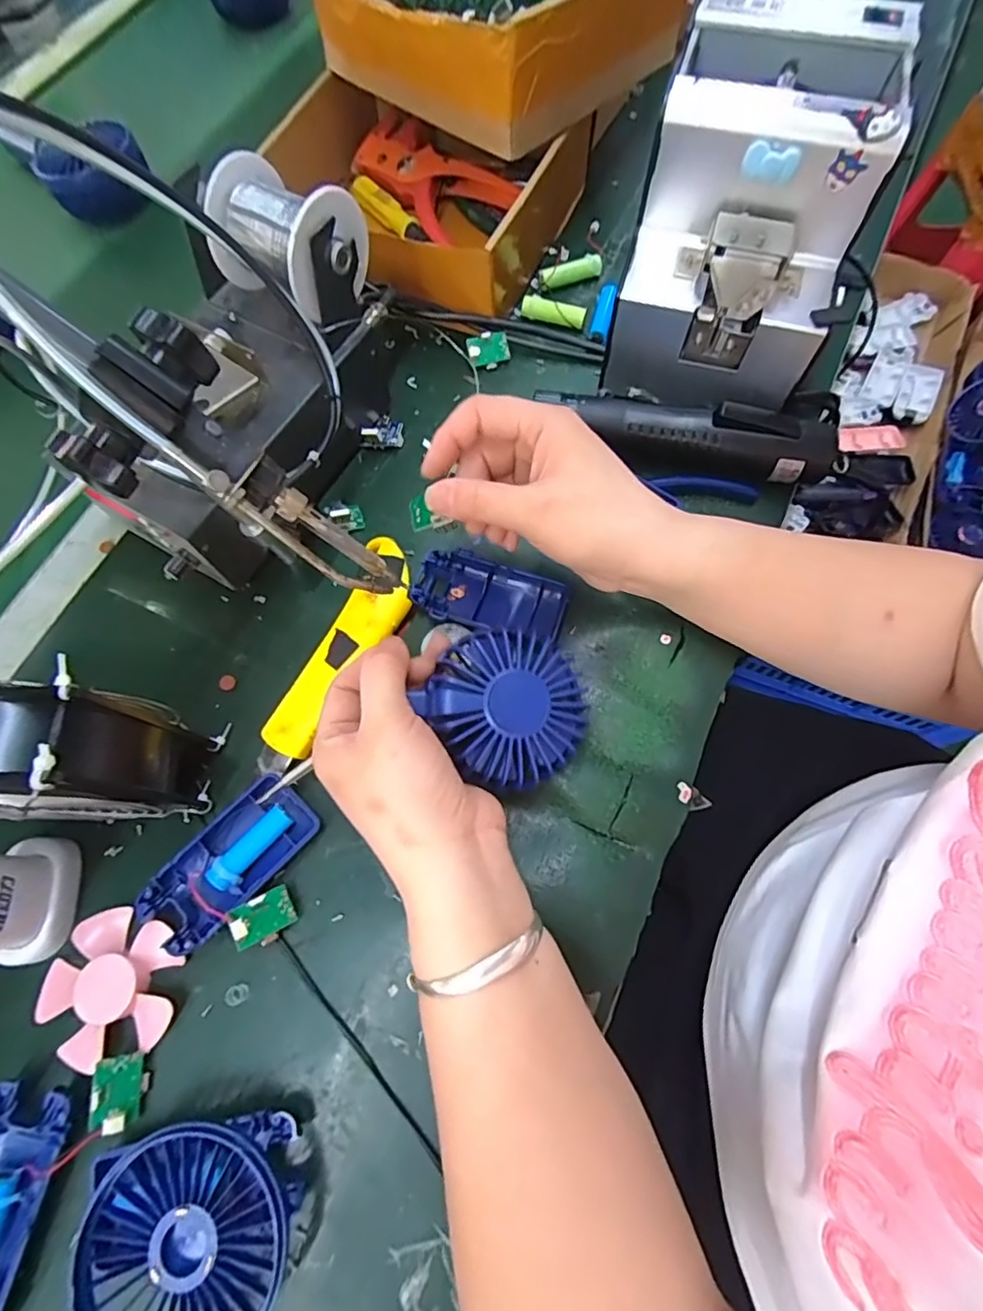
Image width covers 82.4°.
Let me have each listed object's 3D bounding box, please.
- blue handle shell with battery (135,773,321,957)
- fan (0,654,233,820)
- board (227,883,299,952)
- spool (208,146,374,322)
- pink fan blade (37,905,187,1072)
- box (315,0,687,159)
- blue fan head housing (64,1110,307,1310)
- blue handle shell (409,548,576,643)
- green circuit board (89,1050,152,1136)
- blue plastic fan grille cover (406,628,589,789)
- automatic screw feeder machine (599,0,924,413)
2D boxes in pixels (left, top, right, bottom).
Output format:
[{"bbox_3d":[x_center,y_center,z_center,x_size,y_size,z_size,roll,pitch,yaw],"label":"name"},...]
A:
[{"bbox_3d":[-0.141,0.111,0.305,0.046,0.022,0.091,40,77,14],"label":"blue handle shell with battery"},{"bbox_3d":[-0.218,0.051,0.277,0.111,0.116,0.047,-2,70,1],"label":"fan"},{"bbox_3d":[-0.118,0.137,0.293,0.031,0.004,0.024,-18,80,-39],"label":"board"},{"bbox_3d":[-0.117,-0.237,0.318,0.081,0.050,0.064,26,73,12],"label":"spool"},{"bbox_3d":[-0.197,0.170,0.291,0.065,0.013,0.068,-1,71,2],"label":"pink fan blade"},{"bbox_3d":[0.012,-0.481,0.409,0.199,0.063,0.230,38,76,15],"label":"box"},{"bbox_3d":[-0.132,0.255,0.248,0.092,0.029,0.083,-11,70,-2],"label":"blue fan head housing"},{"bbox_3d":[-0.001,-0.037,0.356,0.094,0.015,0.047,20,72,9],"label":"blue handle shell"},{"bbox_3d":[-0.179,0.211,0.271,0.024,0.004,0.030,14,60,-32],"label":"green circuit board"},{"bbox_3d":[0.010,0.024,0.284,0.075,0.026,0.073,41,77,15],"label":"blue plastic fan grille cover"},{"bbox_3d":[0.160,-0.272,0.360,0.121,0.151,0.163,17,72,8],"label":"automatic screw feeder machine"}]

